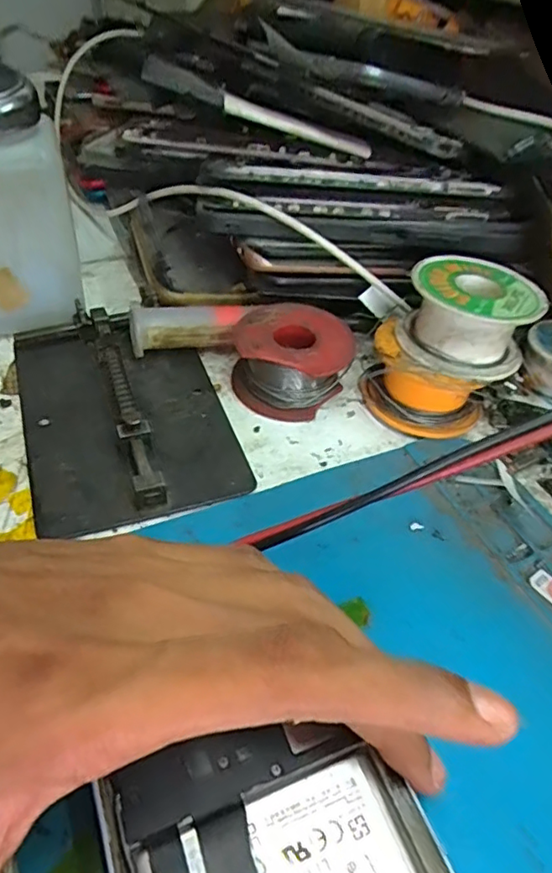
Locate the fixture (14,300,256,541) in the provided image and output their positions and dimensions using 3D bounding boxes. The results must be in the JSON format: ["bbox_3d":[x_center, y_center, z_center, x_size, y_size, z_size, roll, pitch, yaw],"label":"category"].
[{"bbox_3d":[-0.062,-0.014,0.237,0.078,0.016,0.113,-12,48,-19],"label":"fixture"}]

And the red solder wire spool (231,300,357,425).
[{"bbox_3d":[0.007,-0.035,0.256,0.049,0.028,0.047,4,45,-4],"label":"red solder wire spool"}]

